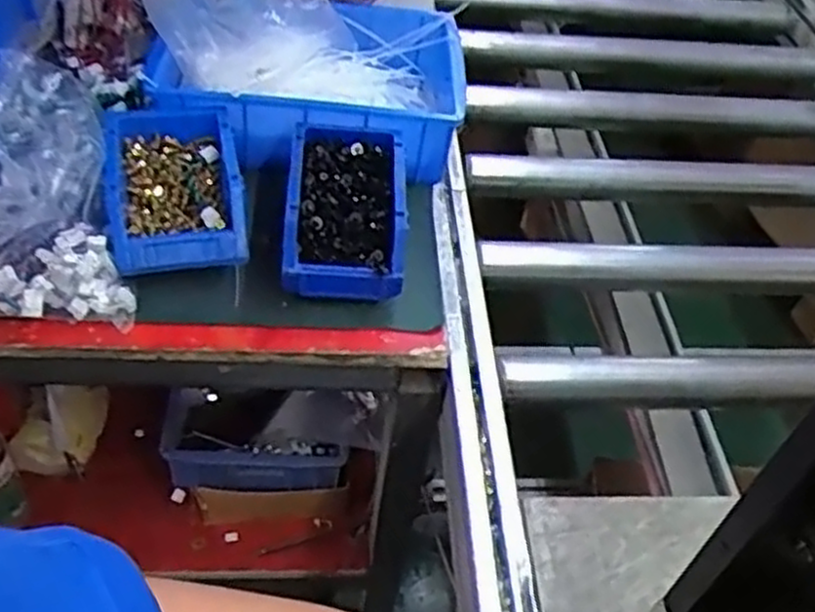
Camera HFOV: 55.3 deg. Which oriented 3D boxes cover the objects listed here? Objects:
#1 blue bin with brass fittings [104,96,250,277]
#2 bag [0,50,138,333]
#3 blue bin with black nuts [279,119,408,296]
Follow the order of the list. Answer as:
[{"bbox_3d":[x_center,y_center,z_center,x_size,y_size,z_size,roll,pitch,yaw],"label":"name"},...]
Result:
[{"bbox_3d":[-0.198,-0.103,0.673,0.113,0.063,0.160,-5,48,-10],"label":"blue bin with brass fittings"},{"bbox_3d":[-0.316,-0.102,0.641,0.129,0.088,0.268,-12,50,-16],"label":"bag"},{"bbox_3d":[-0.052,-0.091,0.679,0.098,0.060,0.176,3,47,-3],"label":"blue bin with black nuts"}]

